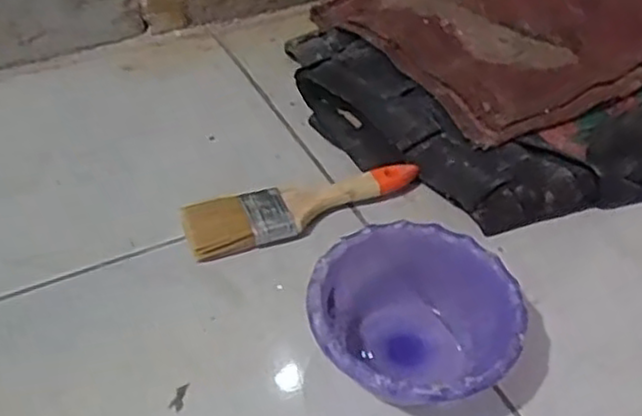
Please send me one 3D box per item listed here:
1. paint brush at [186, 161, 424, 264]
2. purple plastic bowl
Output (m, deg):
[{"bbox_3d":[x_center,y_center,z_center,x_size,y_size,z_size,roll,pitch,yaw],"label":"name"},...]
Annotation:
[{"bbox_3d":[-0.012,-0.002,0.564,0.182,0.020,0.046,-14,48,-18],"label":"paint brush"},{"bbox_3d":[0.055,0.075,0.464,0.125,0.059,0.124,2,45,-2],"label":"purple plastic bowl"}]

